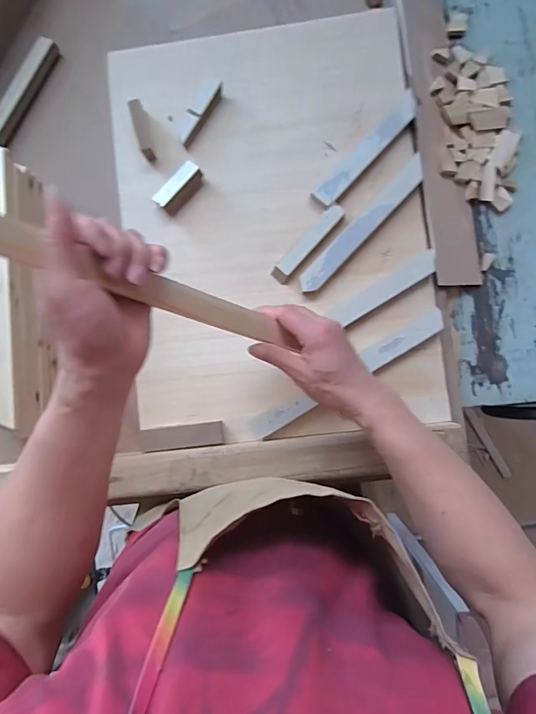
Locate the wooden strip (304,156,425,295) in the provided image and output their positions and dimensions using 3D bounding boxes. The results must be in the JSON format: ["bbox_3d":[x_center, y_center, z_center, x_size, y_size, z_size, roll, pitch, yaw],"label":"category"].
[{"bbox_3d":[0.129,-0.179,0.565,0.032,0.011,0.232,43,90,5],"label":"wooden strip"}]

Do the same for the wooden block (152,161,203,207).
[{"bbox_3d":[-0.127,-0.241,0.582,0.077,0.020,0.024,-45,85,1],"label":"wooden block"}]

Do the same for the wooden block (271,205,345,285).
[{"bbox_3d":[0.054,-0.157,0.565,0.025,0.022,0.128,42,90,5],"label":"wooden block"}]

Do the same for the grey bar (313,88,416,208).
[{"bbox_3d":[0.135,-0.282,0.565,0.033,0.015,0.185,44,91,5],"label":"grey bar"}]

